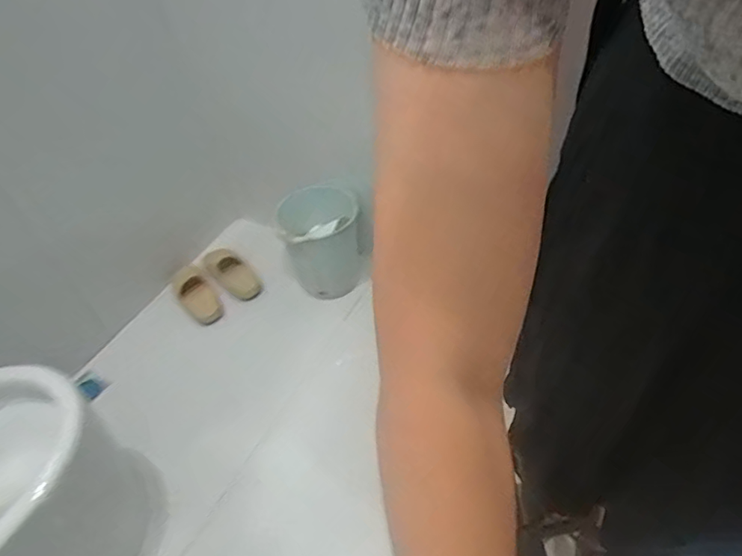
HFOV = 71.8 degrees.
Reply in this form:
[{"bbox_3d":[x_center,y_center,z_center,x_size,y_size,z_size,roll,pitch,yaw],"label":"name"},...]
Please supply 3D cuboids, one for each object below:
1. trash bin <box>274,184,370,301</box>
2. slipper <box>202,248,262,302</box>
[{"bbox_3d":[-0.137,-0.103,1.468,0.214,0.274,0.238,-13,47,-4],"label":"trash bin"},{"bbox_3d":[-0.424,-0.016,1.575,0.203,0.051,0.106,35,62,26],"label":"slipper"}]

